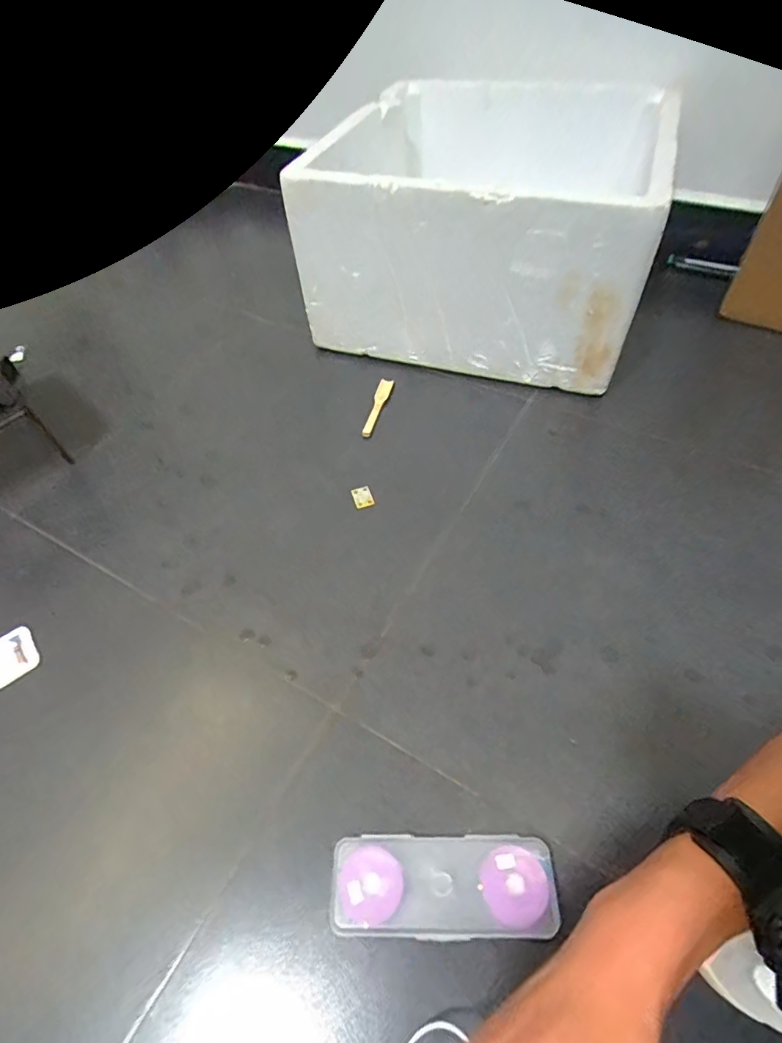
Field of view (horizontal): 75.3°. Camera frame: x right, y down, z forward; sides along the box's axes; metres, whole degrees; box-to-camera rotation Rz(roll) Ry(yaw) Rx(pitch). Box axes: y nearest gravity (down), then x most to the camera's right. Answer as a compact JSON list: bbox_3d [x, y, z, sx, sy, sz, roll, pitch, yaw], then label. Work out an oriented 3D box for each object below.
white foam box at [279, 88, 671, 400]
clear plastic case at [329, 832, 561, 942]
[{"bbox_3d":[0.211,-0.573,0.961,0.542,0.302,0.634,18,55,15],"label":"white foam box"},{"bbox_3d":[0.046,0.324,0.453,0.192,0.028,0.075,-1,53,1],"label":"clear plastic case"}]

